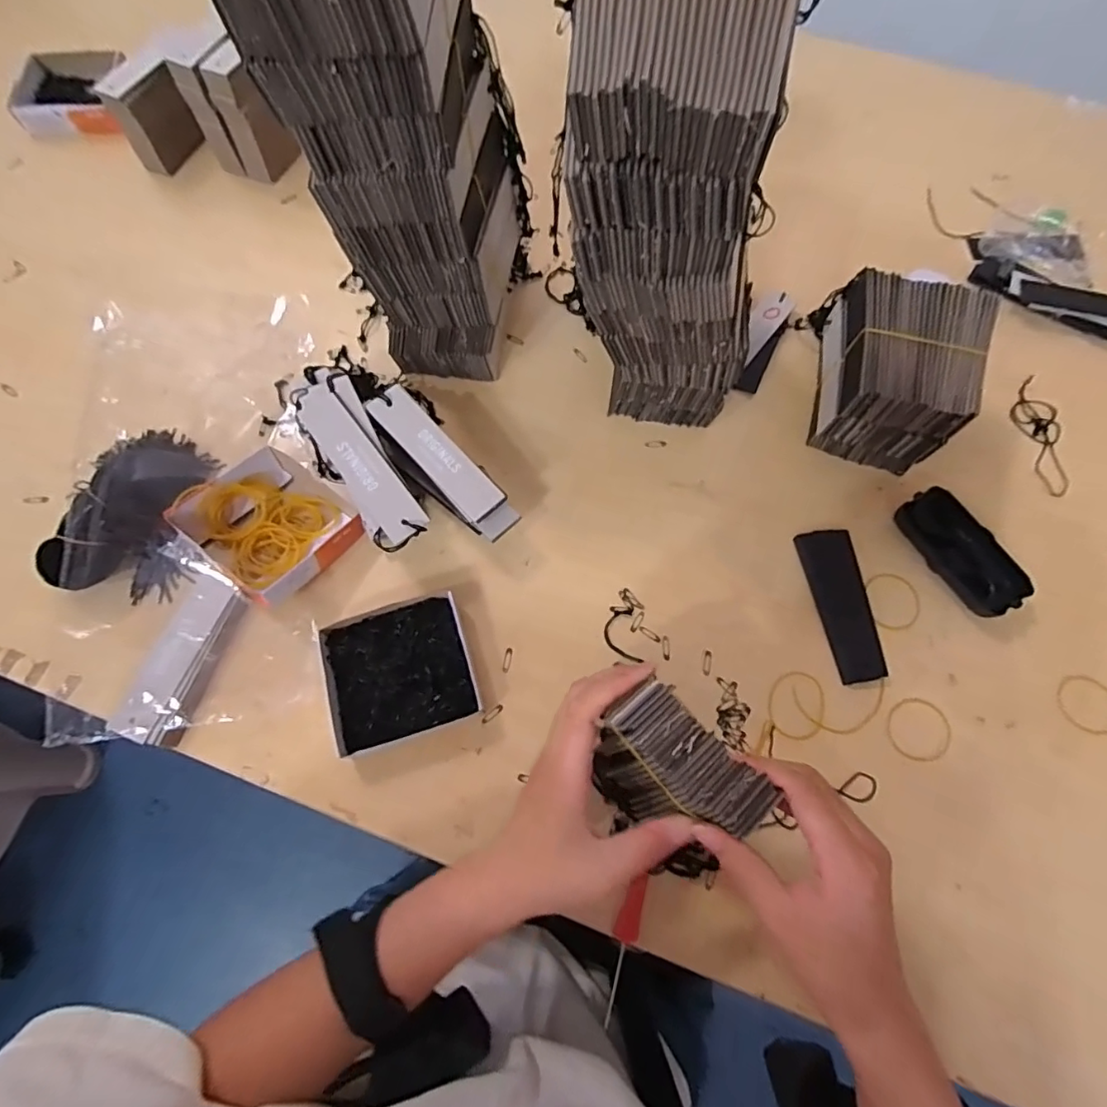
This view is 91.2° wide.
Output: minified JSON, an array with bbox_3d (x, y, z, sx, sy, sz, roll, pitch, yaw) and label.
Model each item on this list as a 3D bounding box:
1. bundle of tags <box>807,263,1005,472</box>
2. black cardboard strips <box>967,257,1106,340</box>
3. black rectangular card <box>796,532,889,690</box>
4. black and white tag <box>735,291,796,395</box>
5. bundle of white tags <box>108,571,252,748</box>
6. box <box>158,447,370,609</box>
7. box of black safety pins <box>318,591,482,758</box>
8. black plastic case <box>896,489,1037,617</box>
[{"bbox_3d":[0.287,-0.154,0.469,0.105,0.108,0.133,17,69,5],"label":"bundle of tags"},{"bbox_3d":[0.529,-0.269,0.565,0.166,0.021,0.055,25,70,8],"label":"black cardboard strips"},{"bbox_3d":[0.239,0.041,0.449,0.043,0.008,0.126,-5,68,-3],"label":"black rectangular card"},{"bbox_3d":[0.211,-0.218,0.547,0.035,0.007,0.127,29,73,-3],"label":"black and white tag"},{"bbox_3d":[-0.277,0.077,0.405,0.043,0.020,0.121,16,69,5],"label":"bundle of white tags"},{"bbox_3d":[-0.228,-0.027,0.441,0.116,0.035,0.111,38,72,13],"label":"box"},{"bbox_3d":[-0.117,0.089,0.416,0.103,0.024,0.098,-16,70,-8],"label":"box of black safety pins"},{"bbox_3d":[0.341,-0.001,0.456,0.054,0.025,0.110,-32,72,-13],"label":"black plastic case"}]

